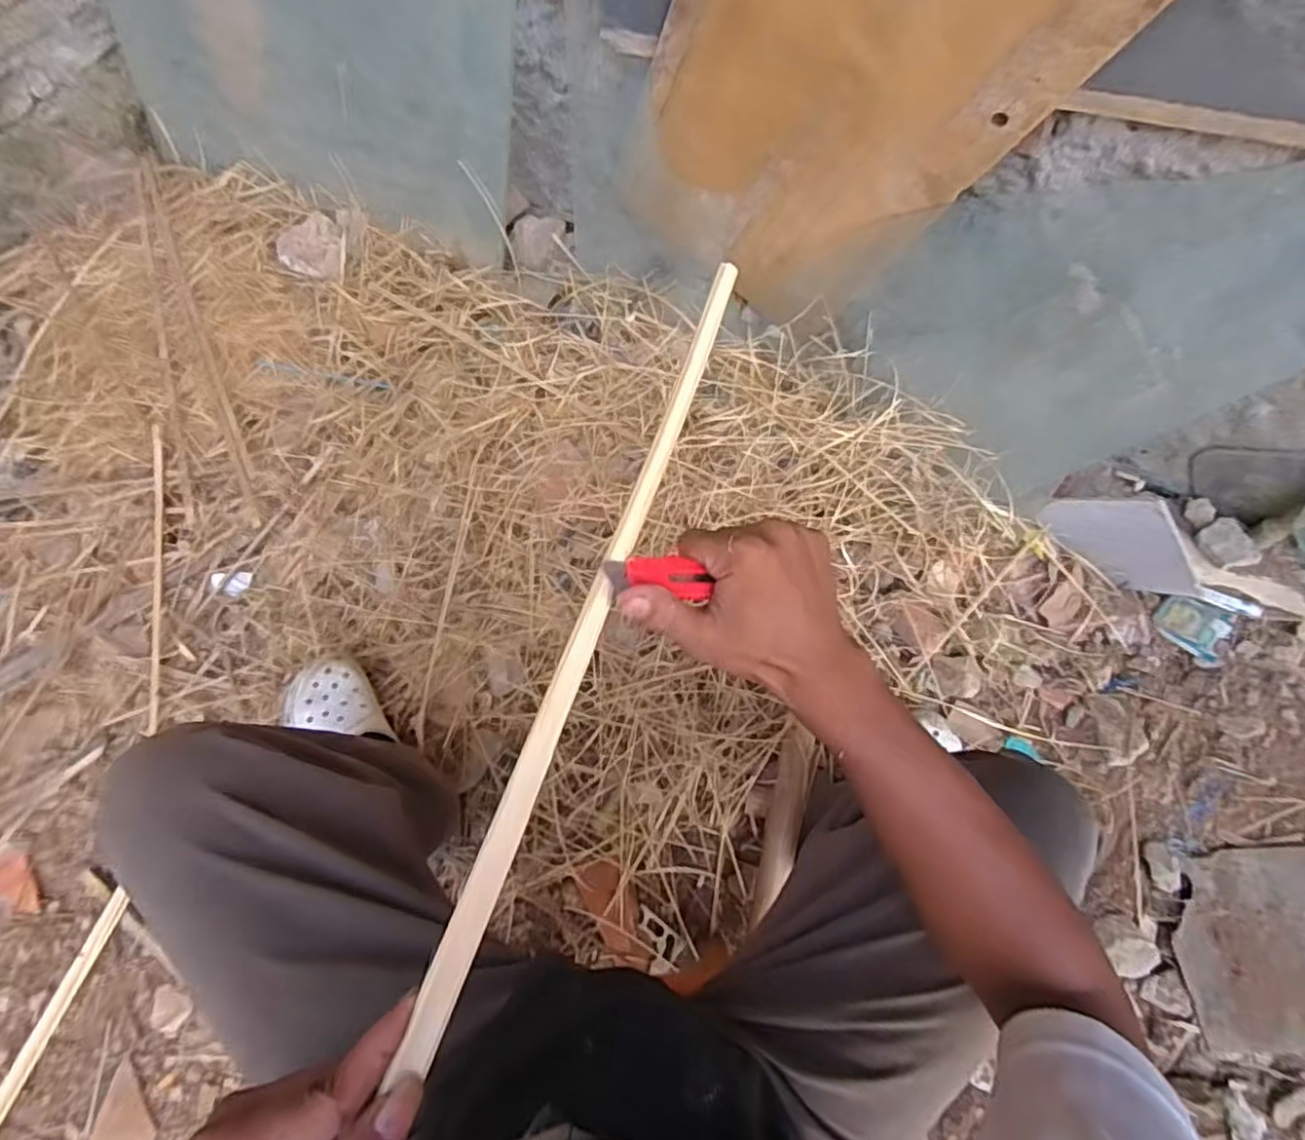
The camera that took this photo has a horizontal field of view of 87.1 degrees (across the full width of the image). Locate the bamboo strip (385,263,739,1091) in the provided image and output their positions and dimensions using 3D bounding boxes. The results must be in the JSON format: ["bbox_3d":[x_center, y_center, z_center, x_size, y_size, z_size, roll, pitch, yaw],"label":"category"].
[{"bbox_3d":[-0.027,0.019,0.329,0.013,0.007,0.399,19,74,8],"label":"bamboo strip"}]

